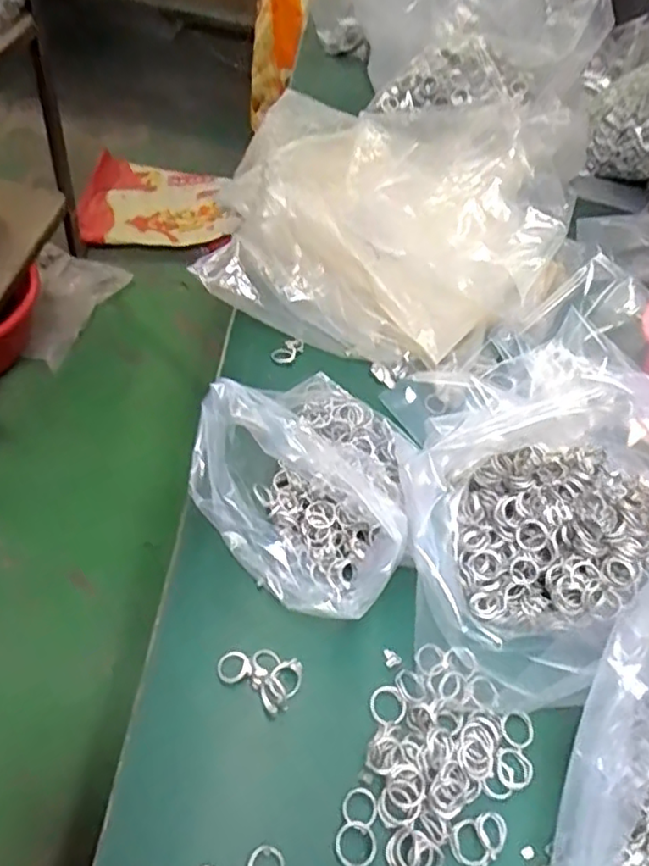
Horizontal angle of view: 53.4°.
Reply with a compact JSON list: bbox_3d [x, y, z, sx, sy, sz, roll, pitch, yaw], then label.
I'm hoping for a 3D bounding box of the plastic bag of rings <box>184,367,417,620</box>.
[{"bbox_3d":[0.002,0.017,0.453,0.159,0.083,0.191,34,53,15],"label":"plastic bag of rings"}]

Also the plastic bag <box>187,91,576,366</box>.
[{"bbox_3d":[0.085,-0.268,0.700,0.376,0.083,0.458,8,51,-5],"label":"plastic bag"}]

